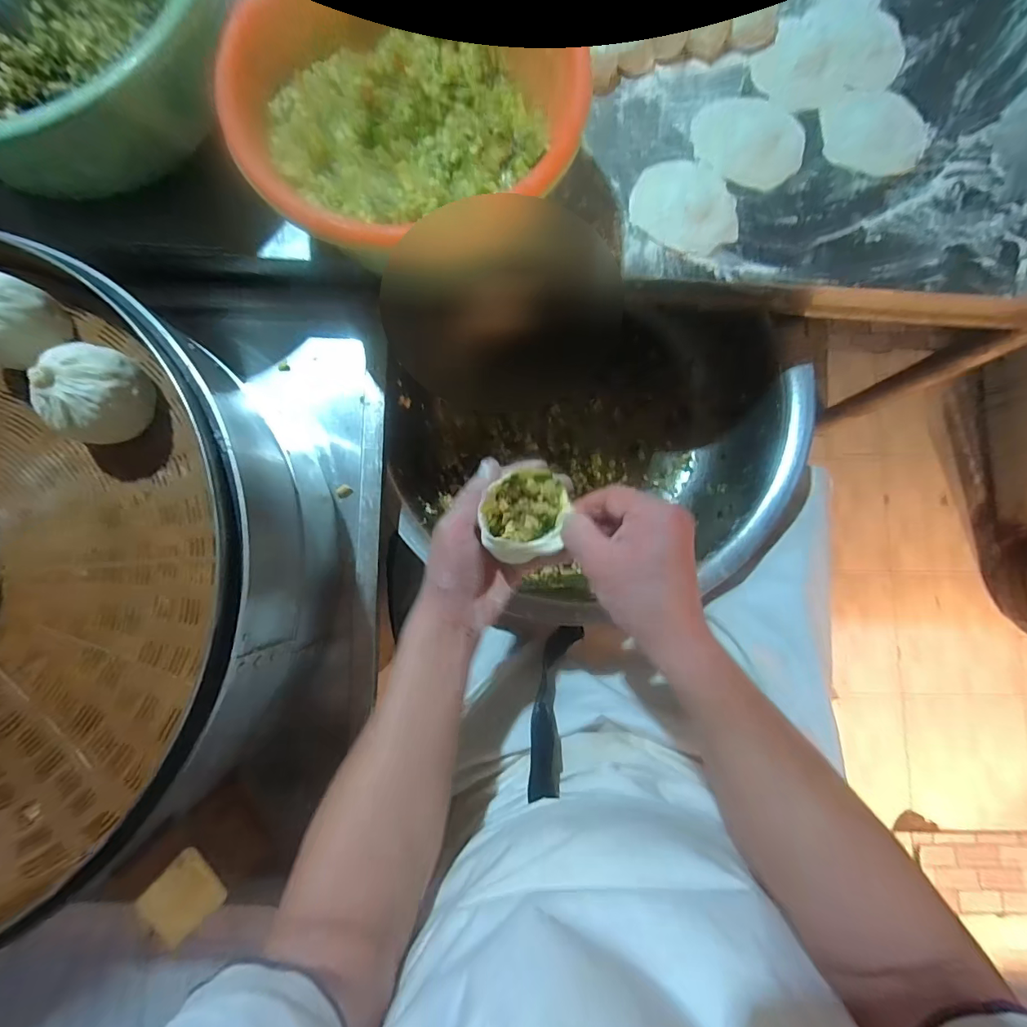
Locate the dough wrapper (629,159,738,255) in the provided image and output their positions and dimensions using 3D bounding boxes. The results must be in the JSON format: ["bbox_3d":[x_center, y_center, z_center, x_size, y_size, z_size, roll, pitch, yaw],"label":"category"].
[{"bbox_3d":[0.169,-0.300,0.447,0.106,0.008,0.087,26,84,3],"label":"dough wrapper"}]

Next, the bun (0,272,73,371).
[{"bbox_3d":[-0.351,-0.132,0.325,0.052,0.059,0.059,25,84,3],"label":"bun"}]

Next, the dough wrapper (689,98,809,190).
[{"bbox_3d":[0.231,-0.367,0.455,0.105,0.006,0.090,30,85,3],"label":"dough wrapper"}]

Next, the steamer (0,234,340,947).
[{"bbox_3d":[-0.411,0.066,0.375,0.485,0.194,0.456,0,84,0],"label":"steamer"}]

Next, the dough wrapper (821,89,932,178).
[{"bbox_3d":[0.360,-0.378,0.457,0.098,0.010,0.085,-8,84,-1],"label":"dough wrapper"}]

